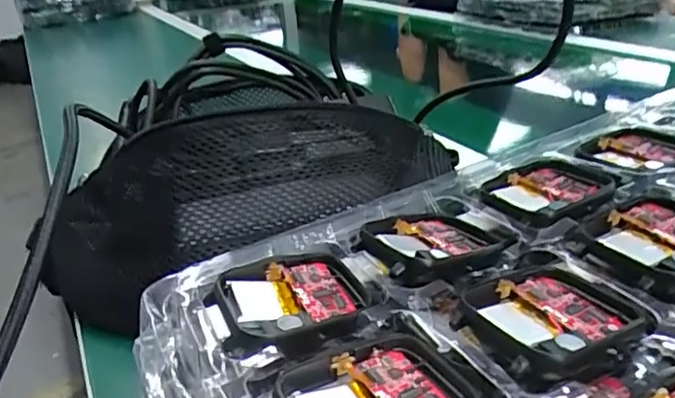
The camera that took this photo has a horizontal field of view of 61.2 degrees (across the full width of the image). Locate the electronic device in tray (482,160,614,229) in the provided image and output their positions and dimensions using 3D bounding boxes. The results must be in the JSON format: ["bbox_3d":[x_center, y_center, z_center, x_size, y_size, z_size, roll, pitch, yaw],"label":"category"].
[{"bbox_3d":[0.082,-0.004,0.222,0.048,0.006,0.040,-18,30,-26],"label":"electronic device in tray"}]

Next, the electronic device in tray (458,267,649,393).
[{"bbox_3d":[0.059,0.032,0.159,0.050,0.008,0.038,-20,29,-28],"label":"electronic device in tray"}]

